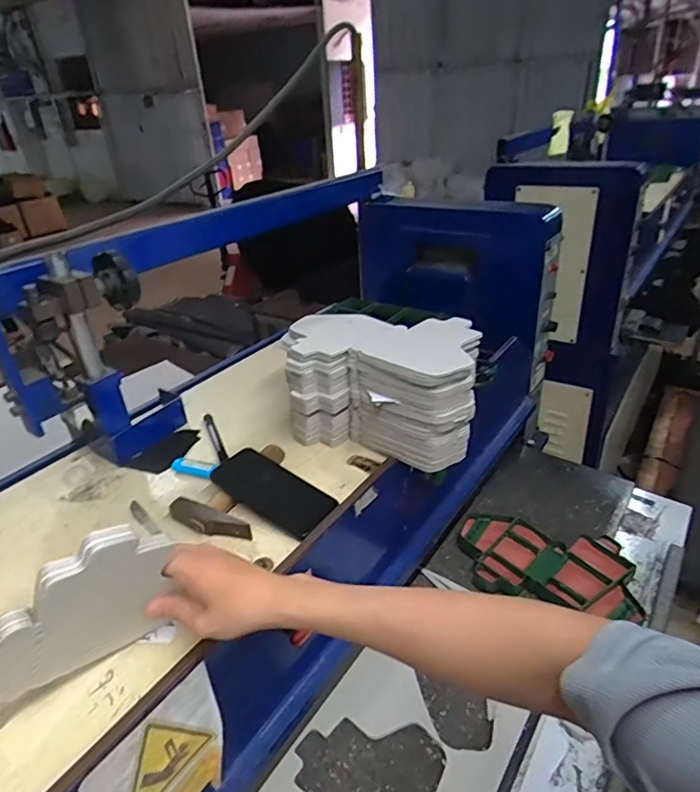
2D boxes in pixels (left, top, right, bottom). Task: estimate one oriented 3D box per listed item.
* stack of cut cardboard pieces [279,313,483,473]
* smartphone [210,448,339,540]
[{"bbox_3d":[0.036,-0.019,0.784,0.298,0.145,0.192,6,33,19],"label":"stack of cut cardboard pieces"},{"bbox_3d":[-0.099,0.119,0.681,0.157,0.014,0.071,30,60,20],"label":"smartphone"}]

